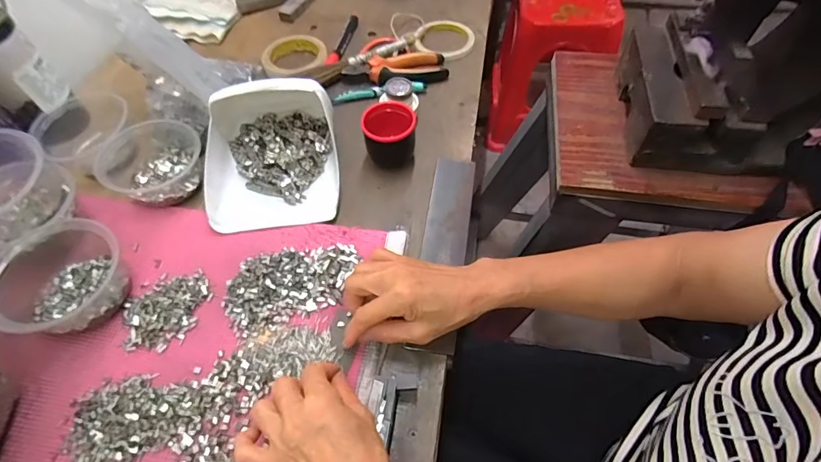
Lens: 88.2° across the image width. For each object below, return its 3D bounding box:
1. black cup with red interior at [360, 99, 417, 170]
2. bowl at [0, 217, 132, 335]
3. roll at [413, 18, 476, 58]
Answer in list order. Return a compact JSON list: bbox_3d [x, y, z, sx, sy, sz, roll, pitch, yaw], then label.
[{"bbox_3d":[-0.025,-0.119,0.533,0.065,0.057,0.073,4,57,5],"label":"black cup with red interior"},{"bbox_3d":[-0.354,0.047,0.420,0.117,0.057,0.112,-1,56,2],"label":"bowl"},{"bbox_3d":[0.055,-0.312,0.687,0.094,0.015,0.100,-1,56,2],"label":"roll"}]

